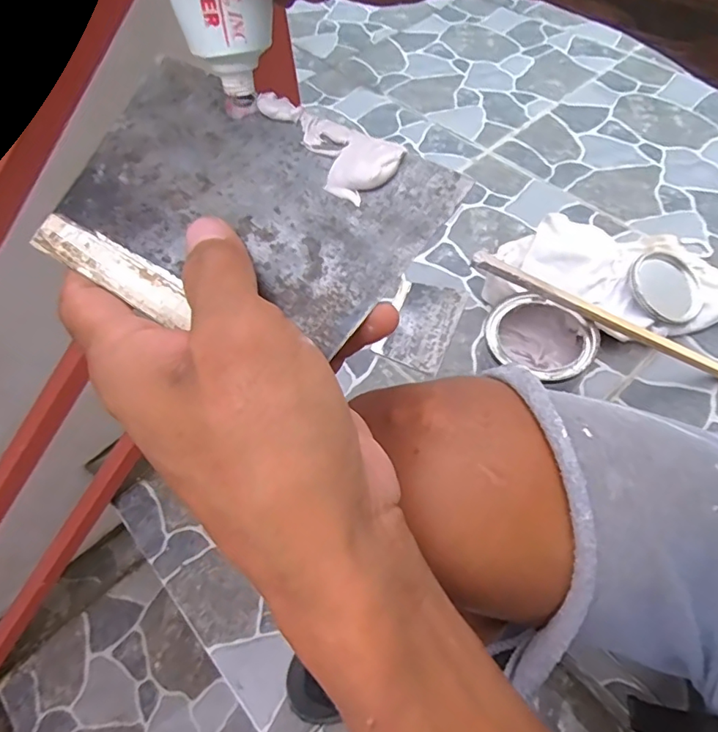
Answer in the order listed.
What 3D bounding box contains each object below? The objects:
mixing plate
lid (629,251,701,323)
[{"bbox_3d":[-0.045,-0.054,0.182,0.132,0.004,0.089,30,80,17],"label":"mixing plate"},{"bbox_3d":[0.364,-0.093,0.622,0.089,0.010,0.093,7,65,-15],"label":"lid"}]

